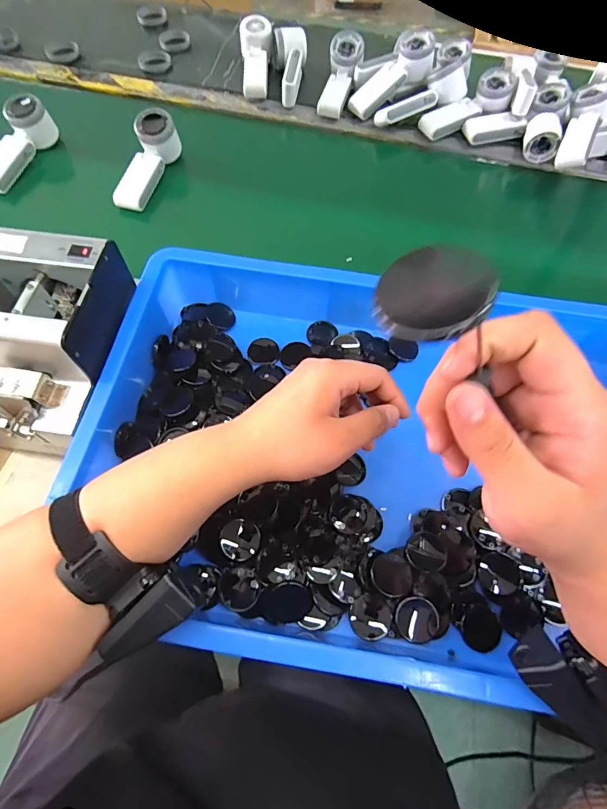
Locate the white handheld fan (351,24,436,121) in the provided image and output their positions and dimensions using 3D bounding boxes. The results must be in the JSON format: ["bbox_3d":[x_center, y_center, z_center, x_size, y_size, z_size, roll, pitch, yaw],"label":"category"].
[{"bbox_3d":[0.153,-0.571,0.722,0.173,0.041,0.073,-43,69,4],"label":"white handheld fan"}]

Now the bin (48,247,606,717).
[{"bbox_3d":[0.078,0.049,0.416,0.559,0.100,0.378,12,63,4],"label":"bin"}]

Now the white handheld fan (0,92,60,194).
[{"bbox_3d":[-0.455,-0.400,0.646,0.045,0.070,0.161,21,78,10],"label":"white handheld fan"}]

